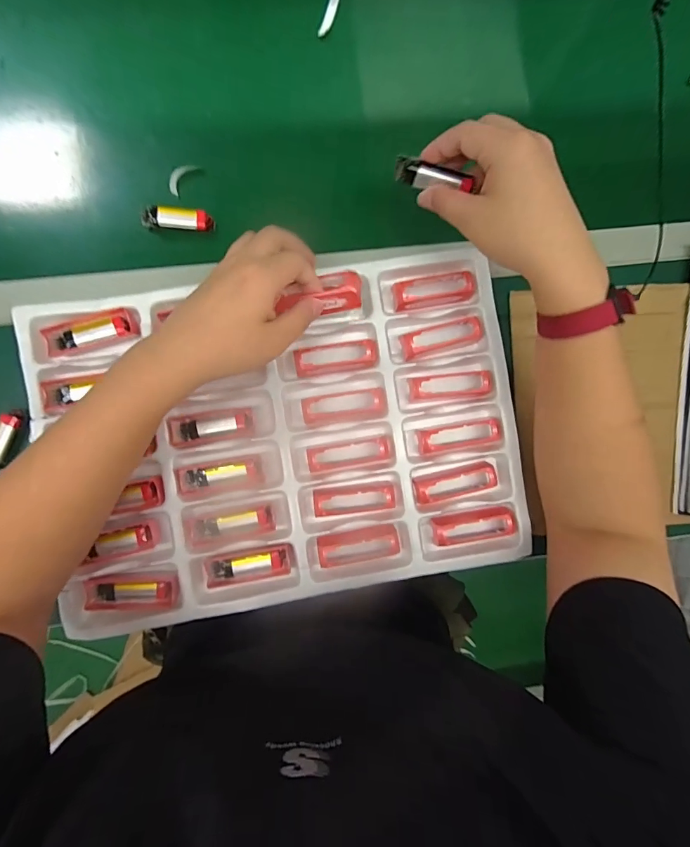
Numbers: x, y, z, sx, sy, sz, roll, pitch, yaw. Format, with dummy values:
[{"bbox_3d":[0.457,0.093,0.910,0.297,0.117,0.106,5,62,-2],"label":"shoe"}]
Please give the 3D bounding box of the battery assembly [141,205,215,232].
[{"bbox_3d":[-0.166,-0.202,0.401,0.065,0.017,0.020,5,88,-3],"label":"battery assembly"}]

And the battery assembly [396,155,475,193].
[{"bbox_3d":[0.076,-0.210,0.342,0.065,0.014,0.017,7,86,-2],"label":"battery assembly"}]

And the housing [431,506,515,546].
[{"bbox_3d":[0.127,0.100,0.396,0.078,0.020,0.031,-6,89,-3],"label":"housing"}]

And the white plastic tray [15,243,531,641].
[{"bbox_3d":[-0.056,0.011,0.396,0.442,0.029,0.316,-9,89,-4],"label":"white plastic tray"}]

